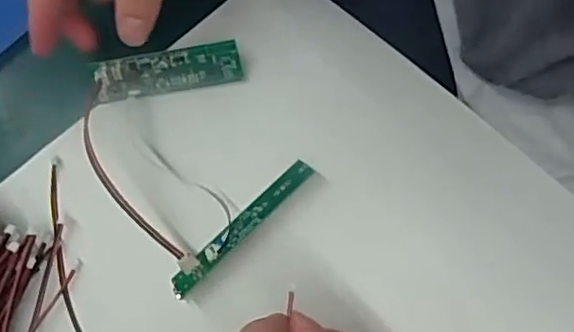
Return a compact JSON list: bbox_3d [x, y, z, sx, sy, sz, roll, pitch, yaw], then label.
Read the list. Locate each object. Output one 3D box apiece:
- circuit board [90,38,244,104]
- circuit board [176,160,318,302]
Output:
[{"bbox_3d":[-0.062,-0.048,0.309,0.075,0.022,0.006,-8,23,6],"label":"circuit board"},{"bbox_3d":[-0.022,0.027,0.282,0.084,0.005,0.015,-43,39,-7],"label":"circuit board"}]

